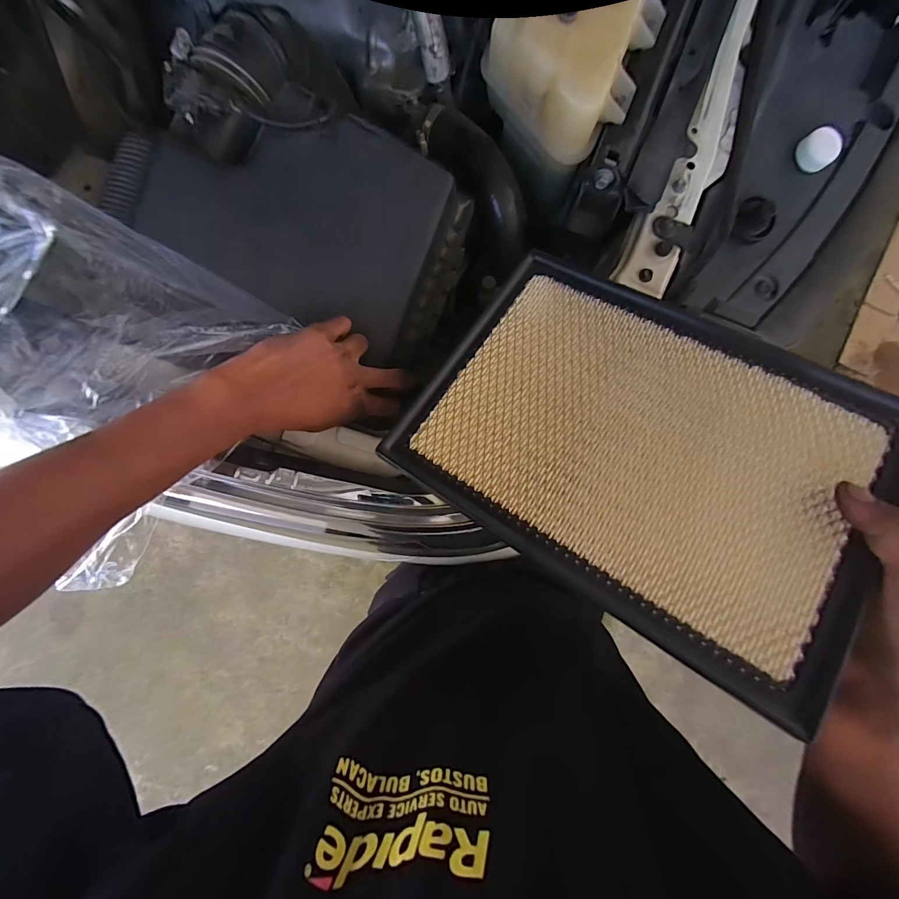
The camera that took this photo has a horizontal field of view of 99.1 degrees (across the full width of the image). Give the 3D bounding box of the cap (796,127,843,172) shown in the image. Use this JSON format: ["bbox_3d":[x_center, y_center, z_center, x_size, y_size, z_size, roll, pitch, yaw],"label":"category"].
[{"bbox_3d":[0.428,-0.347,0.444,0.040,0.020,0.041,0,89,-2],"label":"cap"}]

